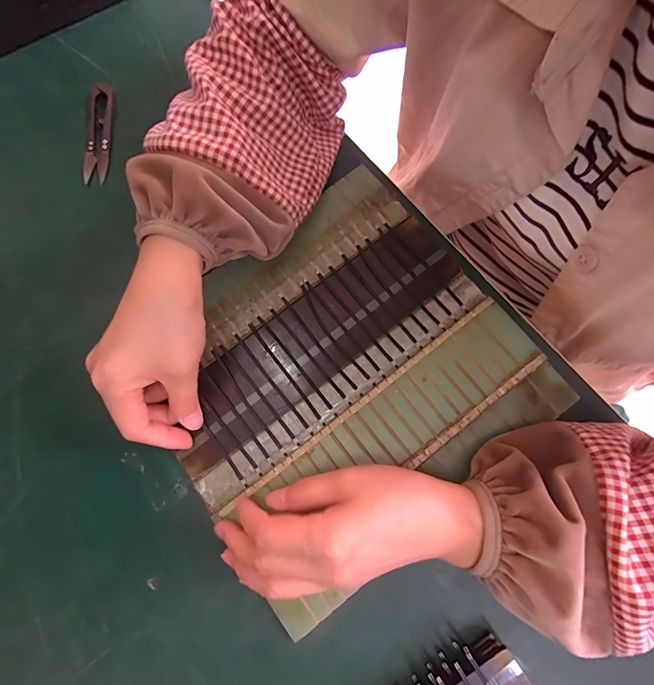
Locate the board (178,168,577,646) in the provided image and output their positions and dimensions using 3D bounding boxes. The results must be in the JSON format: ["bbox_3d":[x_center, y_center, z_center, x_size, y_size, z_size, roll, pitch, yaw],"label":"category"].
[{"bbox_3d":[0.008,0.022,0.282,0.262,0.010,0.245,-36,79,-6],"label":"board"}]

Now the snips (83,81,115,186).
[{"bbox_3d":[-0.215,-0.196,0.338,0.025,0.008,0.101,-2,85,4],"label":"snips"}]

